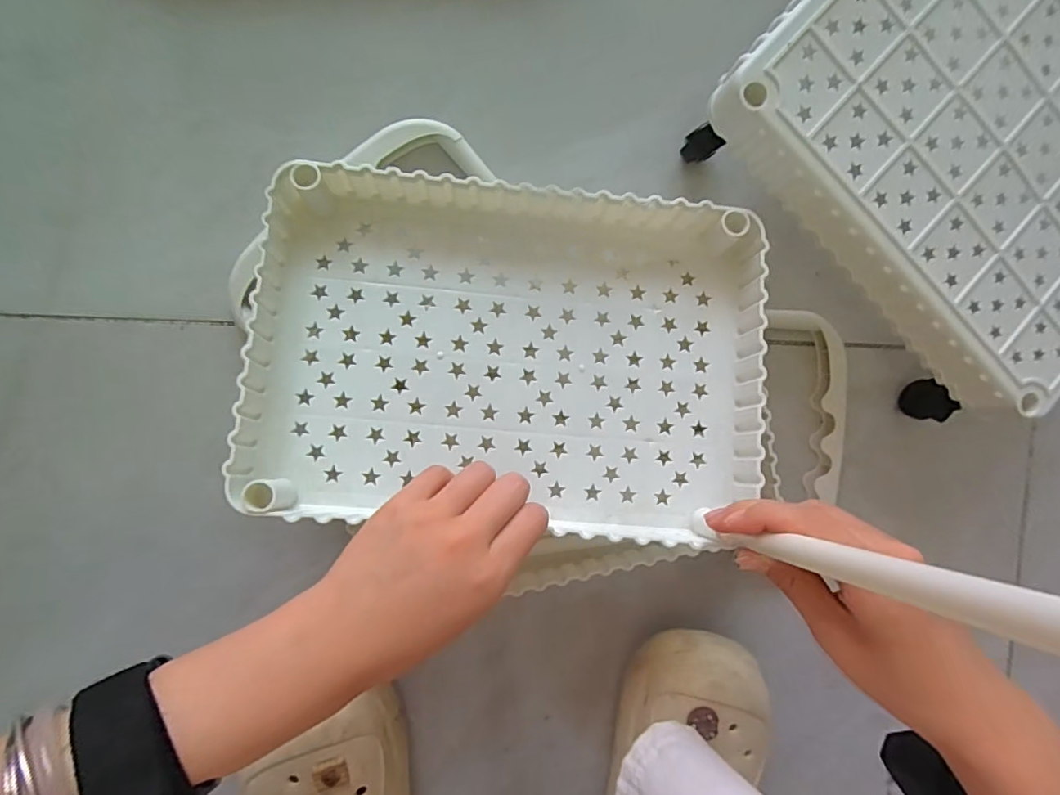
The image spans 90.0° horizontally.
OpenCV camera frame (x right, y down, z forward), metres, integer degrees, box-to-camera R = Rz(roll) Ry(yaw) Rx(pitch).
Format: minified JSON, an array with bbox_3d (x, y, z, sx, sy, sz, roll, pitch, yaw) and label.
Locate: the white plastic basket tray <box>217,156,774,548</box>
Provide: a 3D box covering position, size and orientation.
[{"bbox_3d":[-0.010,-0.026,0.310,0.292,0.063,0.194,4,93,-6],"label":"white plastic basket tray"}]

